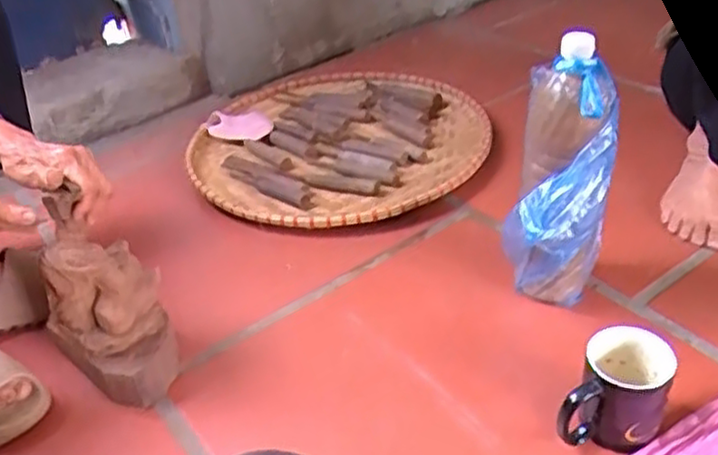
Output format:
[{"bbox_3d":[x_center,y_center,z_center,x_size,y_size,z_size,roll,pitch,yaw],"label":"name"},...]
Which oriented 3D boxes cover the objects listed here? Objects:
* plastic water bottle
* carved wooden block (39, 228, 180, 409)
[{"bbox_3d":[0.230,-0.035,0.821,0.110,0.319,0.085,-14,36,-10],"label":"plastic water bottle"},{"bbox_3d":[-0.278,0.105,0.800,0.123,0.193,0.114,-23,38,-22],"label":"carved wooden block"}]

